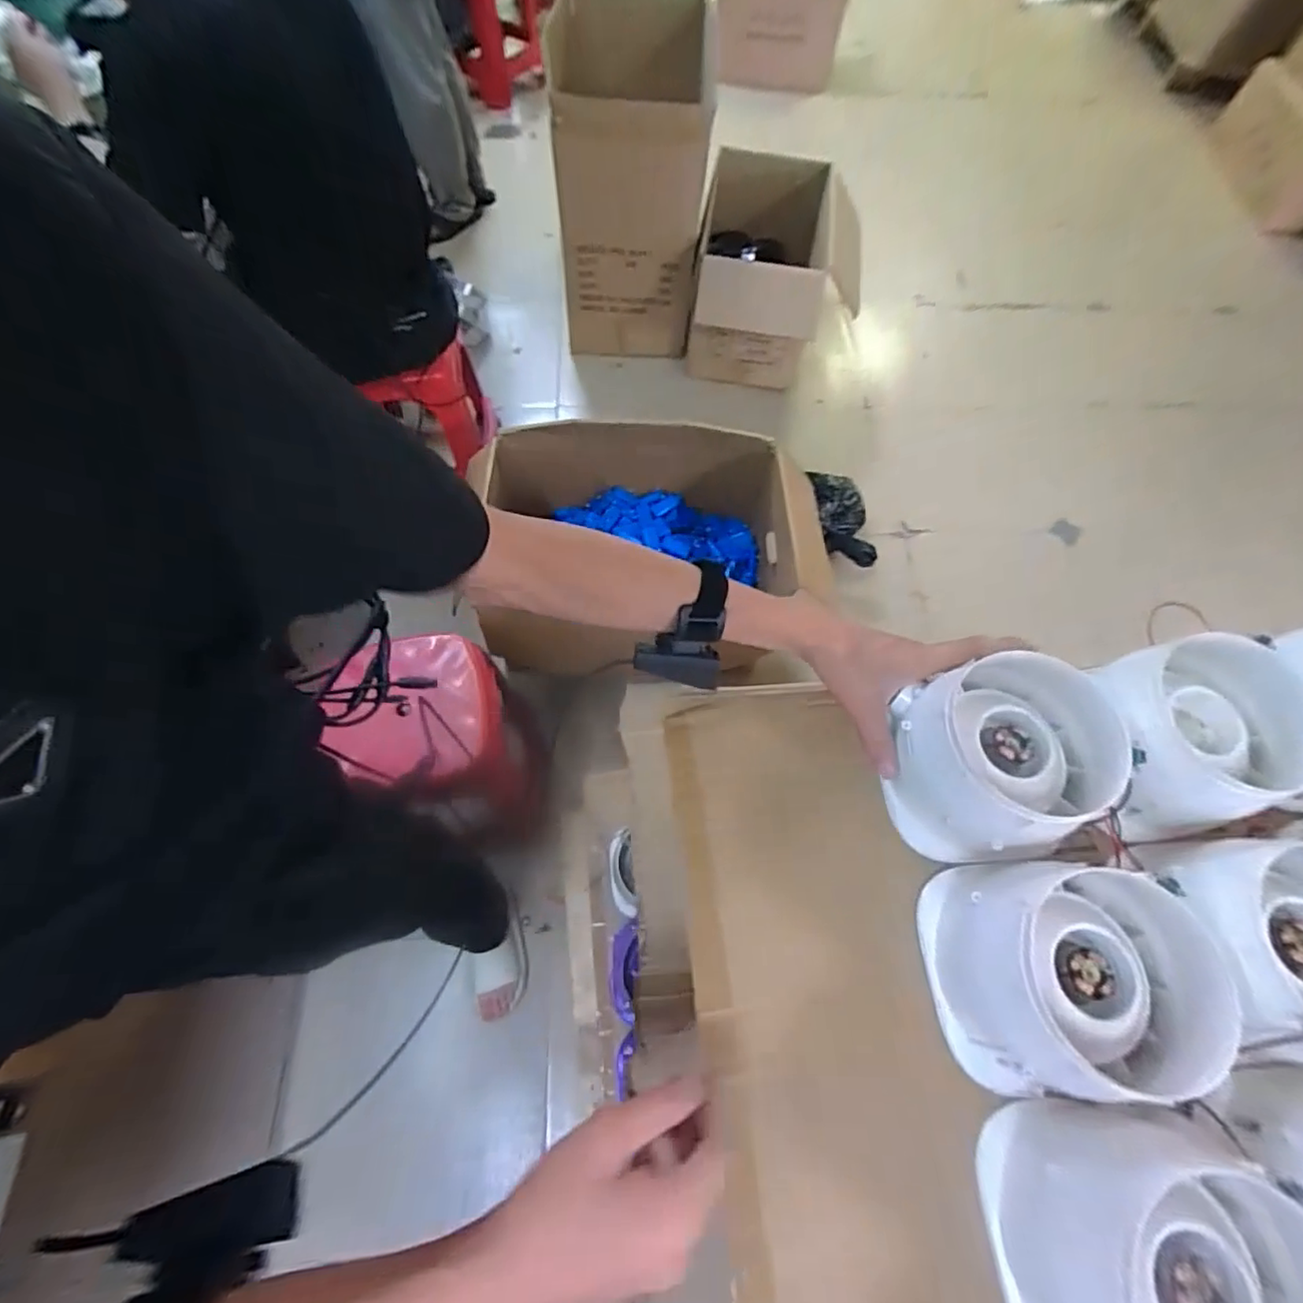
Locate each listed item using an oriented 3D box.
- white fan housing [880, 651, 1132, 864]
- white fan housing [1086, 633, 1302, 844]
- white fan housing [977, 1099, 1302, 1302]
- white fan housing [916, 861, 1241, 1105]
[{"bbox_3d":[0.242,0.077,0.431,0.122,0.092,0.125,7,65,0],"label":"white fan housing"},{"bbox_3d":[0.398,0.065,0.445,0.131,0.094,0.122,1,65,-3],"label":"white fan housing"},{"bbox_3d":[0.266,0.323,0.318,0.121,0.104,0.134,6,65,0],"label":"white fan housing"},{"bbox_3d":[0.264,0.202,0.382,0.147,0.089,0.133,1,65,-3],"label":"white fan housing"}]

